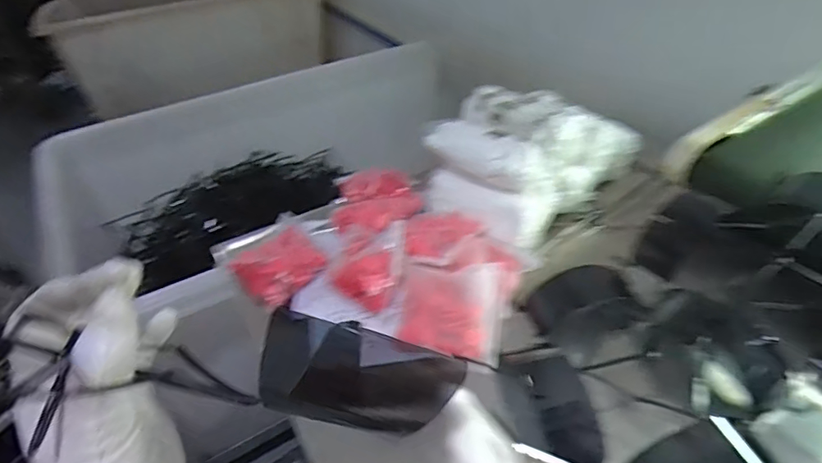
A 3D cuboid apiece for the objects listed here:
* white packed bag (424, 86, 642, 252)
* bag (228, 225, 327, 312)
[{"bbox_3d":[0.197,-0.143,0.858,0.351,0.142,0.231,-32,47,-32],"label":"white packed bag"},{"bbox_3d":[-0.192,0.049,0.755,0.115,0.035,0.119,-30,46,-30],"label":"bag"}]

